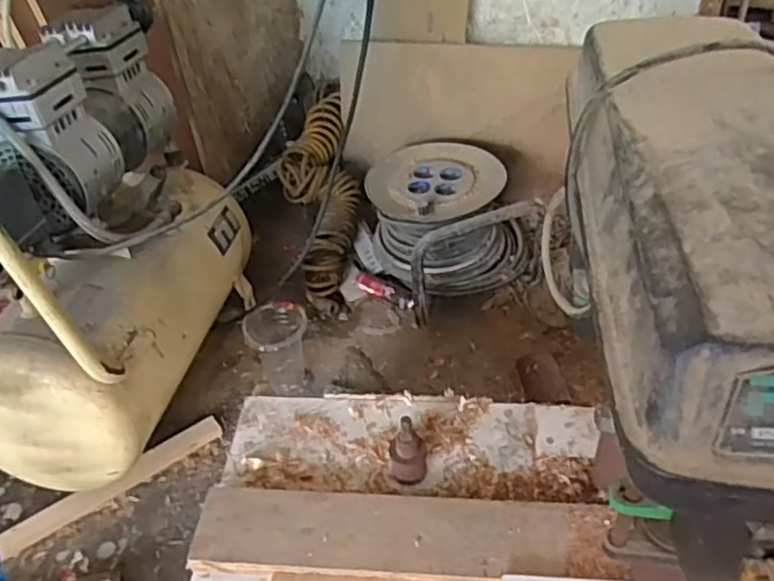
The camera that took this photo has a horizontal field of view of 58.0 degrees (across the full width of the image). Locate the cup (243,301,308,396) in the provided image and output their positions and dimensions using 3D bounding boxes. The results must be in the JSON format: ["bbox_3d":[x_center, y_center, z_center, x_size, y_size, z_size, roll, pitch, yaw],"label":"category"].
[{"bbox_3d":[-0.156,0.086,1.032,0.085,0.120,0.077,-11,44,-6],"label":"cup"}]

